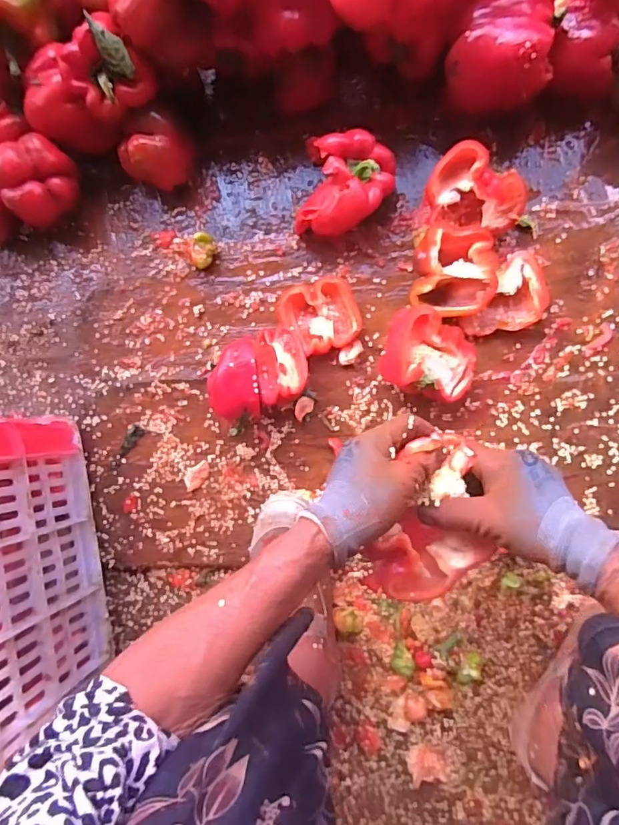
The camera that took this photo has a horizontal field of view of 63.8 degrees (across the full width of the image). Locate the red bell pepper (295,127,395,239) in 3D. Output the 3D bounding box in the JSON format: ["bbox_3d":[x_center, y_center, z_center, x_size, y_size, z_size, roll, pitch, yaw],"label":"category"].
[{"bbox_3d":[0.037,-0.244,0.552,0.104,0.074,0.112,15,89,10],"label":"red bell pepper"}]

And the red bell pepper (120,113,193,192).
[{"bbox_3d":[-0.180,-0.302,0.587,0.061,0.072,0.061,-1,87,9],"label":"red bell pepper"}]

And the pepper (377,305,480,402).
[{"bbox_3d":[0.127,-0.058,0.525,0.095,0.072,0.082,19,90,10],"label":"pepper"}]

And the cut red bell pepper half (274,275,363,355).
[{"bbox_3d":[0.013,-0.108,0.565,0.085,0.031,0.077,-19,84,7],"label":"cut red bell pepper half"}]

